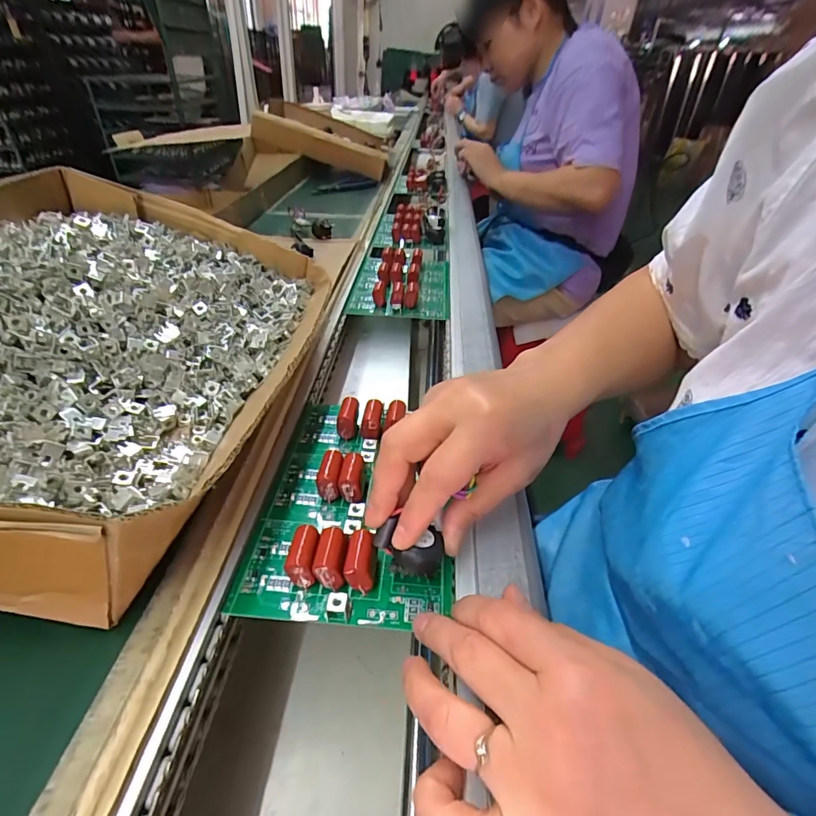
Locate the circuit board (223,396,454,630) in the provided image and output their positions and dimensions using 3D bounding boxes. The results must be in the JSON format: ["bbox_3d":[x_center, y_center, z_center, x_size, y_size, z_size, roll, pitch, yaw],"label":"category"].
[{"bbox_3d":[-0.033,0.049,0.301,0.119,0.031,0.176,4,38,1],"label":"circuit board"}]

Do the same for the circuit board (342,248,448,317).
[{"bbox_3d":[-0.005,-0.182,0.599,0.119,0.031,0.215,4,38,1],"label":"circuit board"}]

